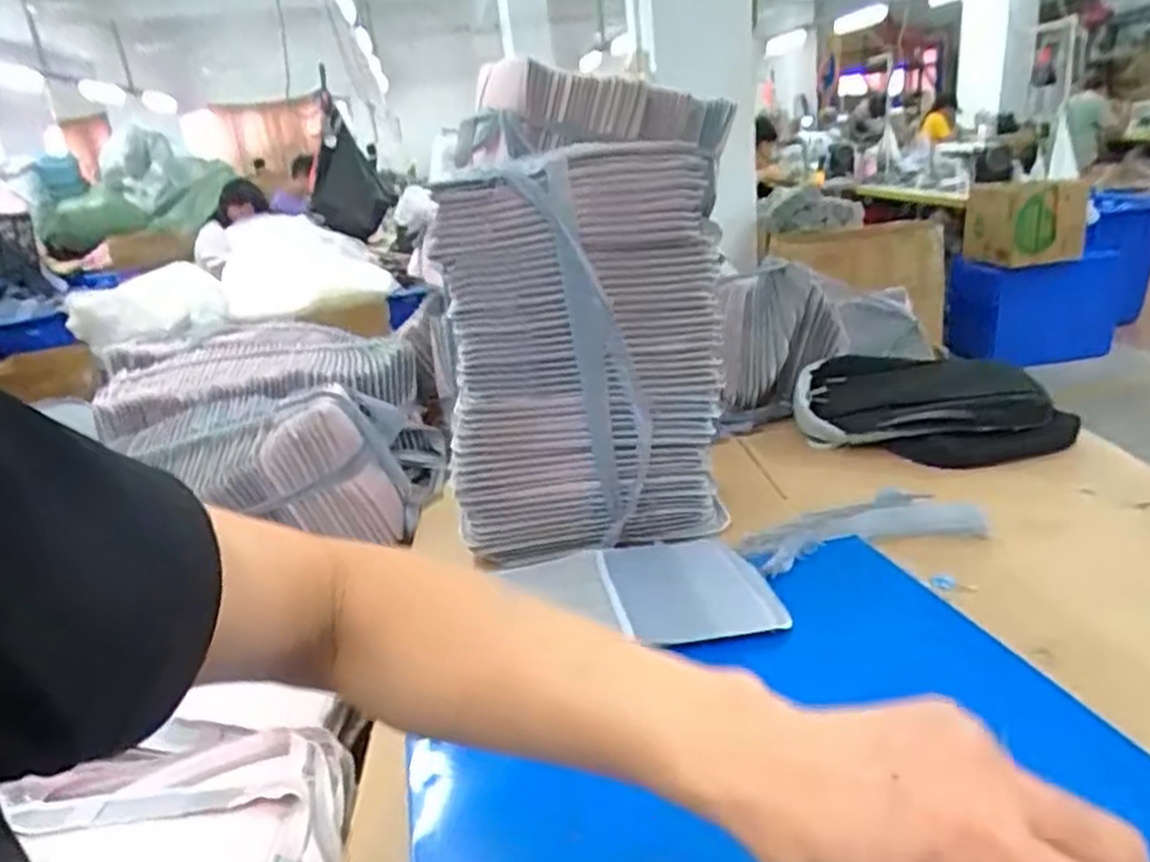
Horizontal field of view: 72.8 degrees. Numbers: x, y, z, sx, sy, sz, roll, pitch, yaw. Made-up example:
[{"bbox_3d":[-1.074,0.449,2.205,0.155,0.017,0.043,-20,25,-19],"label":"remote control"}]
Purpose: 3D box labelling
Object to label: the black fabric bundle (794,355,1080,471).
[{"bbox_3d":[0.587,-0.044,1.327,0.406,0.089,0.308,-2,21,11],"label":"black fabric bundle"}]

